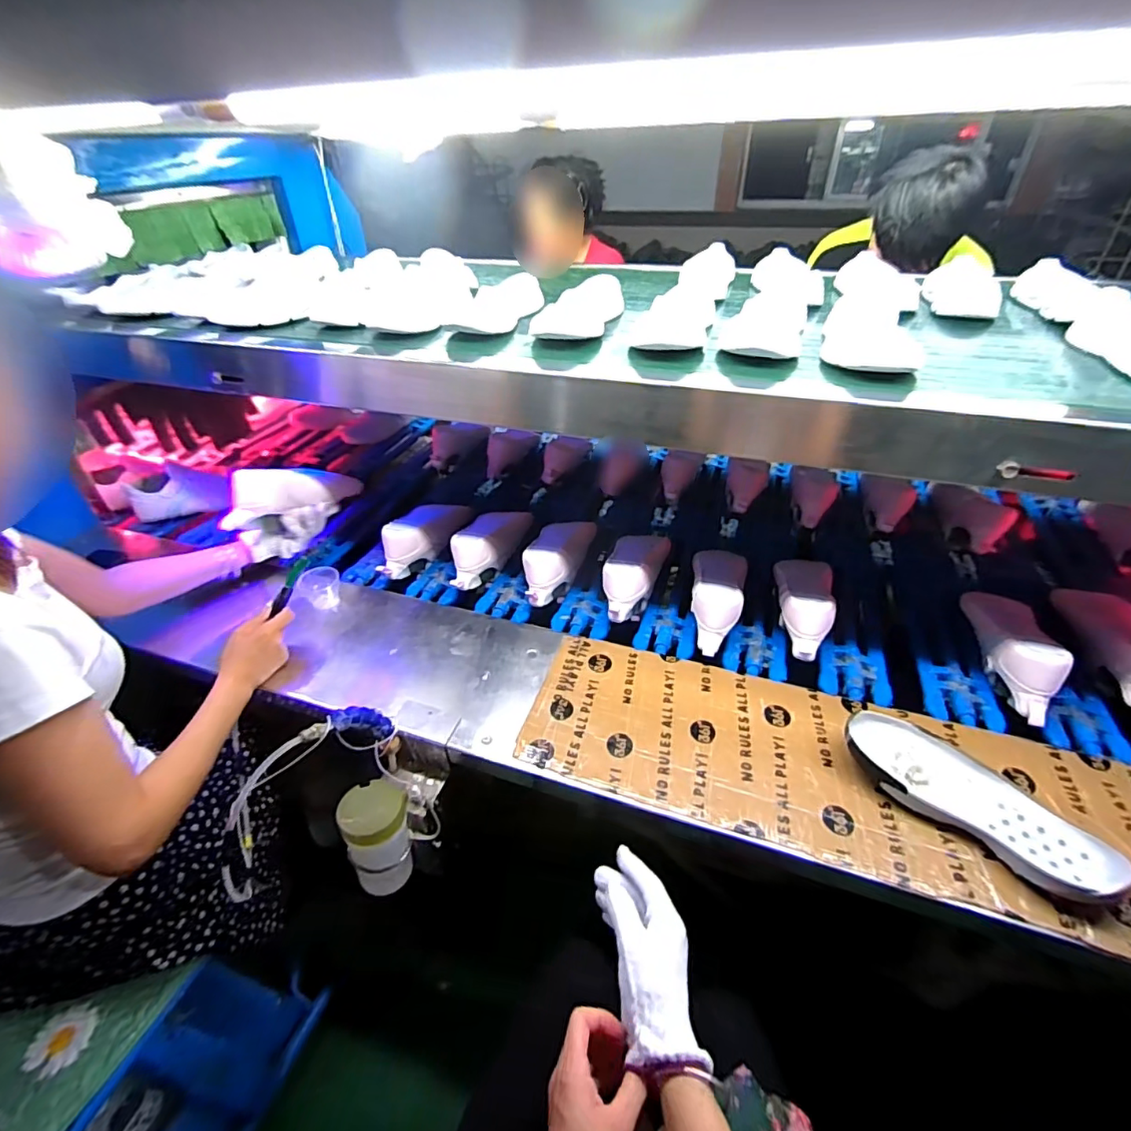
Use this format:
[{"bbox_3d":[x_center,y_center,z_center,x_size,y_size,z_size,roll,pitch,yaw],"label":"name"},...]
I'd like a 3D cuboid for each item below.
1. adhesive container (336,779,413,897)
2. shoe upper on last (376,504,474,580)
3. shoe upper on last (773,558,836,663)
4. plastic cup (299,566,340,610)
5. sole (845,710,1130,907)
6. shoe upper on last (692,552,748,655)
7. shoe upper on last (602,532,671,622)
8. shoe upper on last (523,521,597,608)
[{"bbox_3d":[-0.226,0.339,0.676,0.081,0.141,0.074,-18,38,-20],"label":"adhesive container"},{"bbox_3d":[-0.279,-0.074,1.078,0.093,0.097,0.264,7,36,14],"label":"shoe upper on last"},{"bbox_3d":[0.388,0.051,0.893,0.095,0.093,0.223,12,38,20],"label":"shoe upper on last"},{"bbox_3d":[-0.417,0.040,0.935,0.060,0.057,0.061,-2,35,1],"label":"plastic cup"},{"bbox_3d":[0.443,0.256,0.600,0.093,0.045,0.254,-31,44,-34],"label":"sole"},{"bbox_3d":[0.247,0.051,0.897,0.086,0.091,0.229,9,37,17],"label":"shoe upper on last"},{"bbox_3d":[0.119,0.002,0.961,0.090,0.098,0.242,11,37,19],"label":"shoe upper on last"},{"bbox_3d":[-0.012,-0.017,0.992,0.078,0.094,0.220,10,37,18],"label":"shoe upper on last"}]

